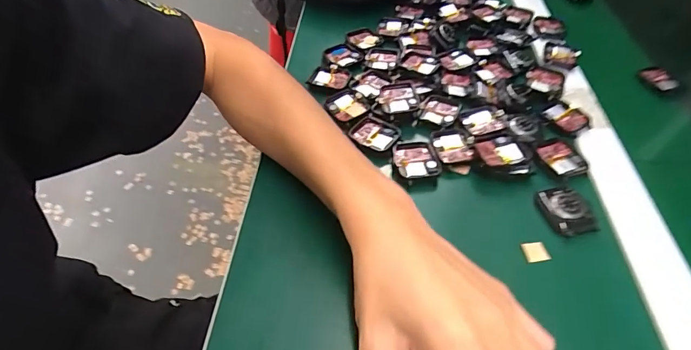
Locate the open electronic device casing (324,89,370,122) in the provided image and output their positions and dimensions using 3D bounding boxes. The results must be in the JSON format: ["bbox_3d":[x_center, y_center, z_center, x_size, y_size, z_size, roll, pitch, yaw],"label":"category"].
[{"bbox_3d":[0.001,-0.070,0.412,0.031,0.011,0.041,-24,53,-22],"label":"open electronic device casing"}]

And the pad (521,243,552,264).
[{"bbox_3d":[0.145,0.058,0.305,0.017,0.004,0.016,-4,49,-5],"label":"pad"}]

